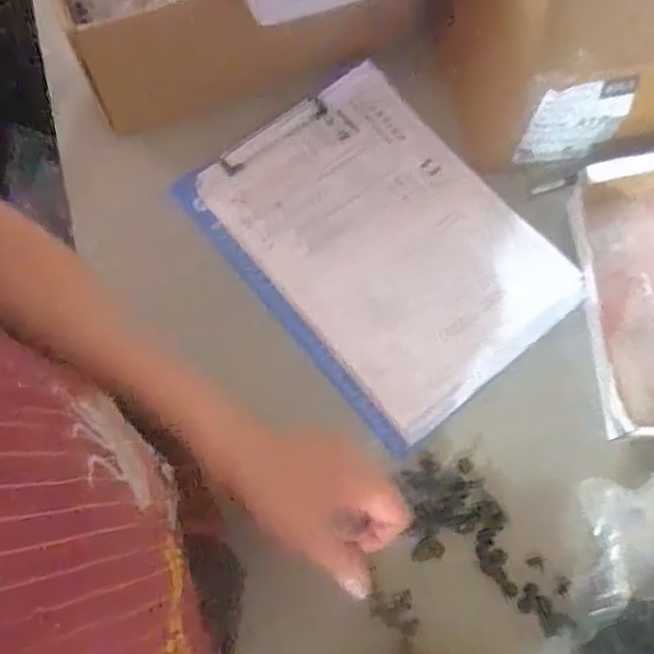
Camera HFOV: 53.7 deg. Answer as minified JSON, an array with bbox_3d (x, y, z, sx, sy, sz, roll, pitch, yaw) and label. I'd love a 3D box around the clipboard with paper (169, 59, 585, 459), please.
[{"bbox_3d":[0.046,-0.076,0.565,0.223,0.017,0.300,-39,76,-11],"label":"clipboard with paper"}]

